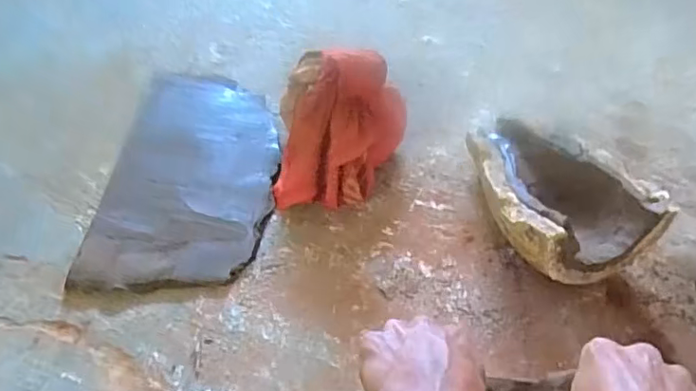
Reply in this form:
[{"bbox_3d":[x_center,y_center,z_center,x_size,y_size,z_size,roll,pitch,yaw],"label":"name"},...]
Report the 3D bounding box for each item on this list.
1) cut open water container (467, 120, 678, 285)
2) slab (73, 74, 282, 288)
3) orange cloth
[{"bbox_3d":[0.235,-0.006,0.672,0.191,0.115,0.232,-21,57,-19],"label":"cut open water container"},{"bbox_3d":[-0.196,-0.030,0.725,0.202,0.014,0.348,6,53,0],"label":"slab"},{"bbox_3d":[-0.007,-0.085,0.687,0.155,0.159,0.171,6,53,0],"label":"orange cloth"}]

